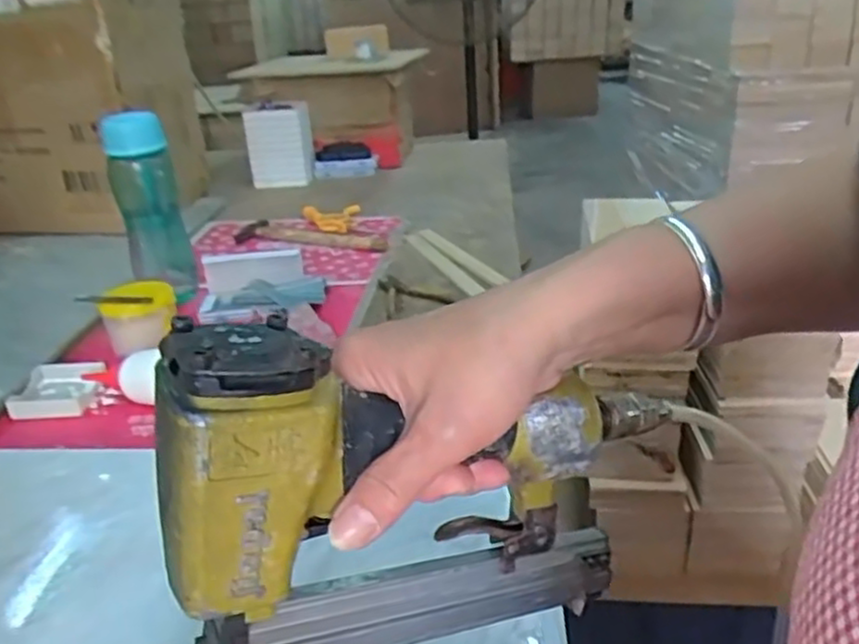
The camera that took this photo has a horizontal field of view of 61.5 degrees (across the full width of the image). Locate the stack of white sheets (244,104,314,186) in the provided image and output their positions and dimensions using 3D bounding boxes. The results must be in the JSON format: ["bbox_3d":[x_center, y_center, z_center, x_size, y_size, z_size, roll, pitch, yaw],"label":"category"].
[{"bbox_3d":[-0.294,-0.349,1.423,0.125,0.139,0.038,-10,27,-15],"label":"stack of white sheets"}]

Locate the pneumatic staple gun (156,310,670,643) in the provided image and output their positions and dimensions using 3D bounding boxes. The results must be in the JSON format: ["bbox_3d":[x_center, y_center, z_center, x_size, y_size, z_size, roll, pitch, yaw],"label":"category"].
[{"bbox_3d":[0.010,0.072,0.316,0.228,0.177,0.044,-11,26,-20],"label":"pneumatic staple gun"}]

